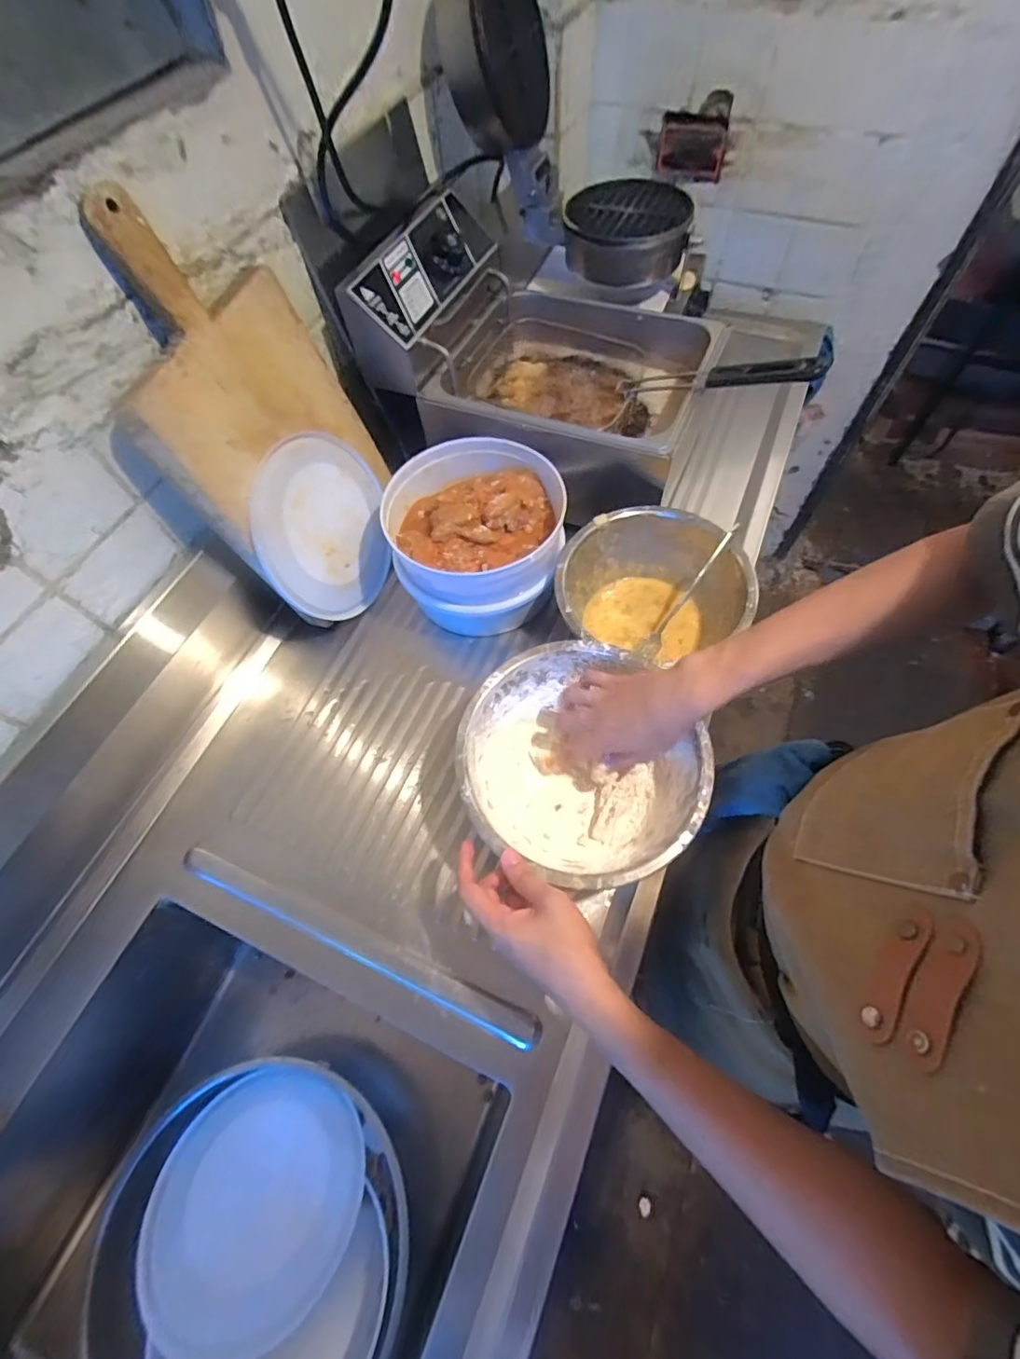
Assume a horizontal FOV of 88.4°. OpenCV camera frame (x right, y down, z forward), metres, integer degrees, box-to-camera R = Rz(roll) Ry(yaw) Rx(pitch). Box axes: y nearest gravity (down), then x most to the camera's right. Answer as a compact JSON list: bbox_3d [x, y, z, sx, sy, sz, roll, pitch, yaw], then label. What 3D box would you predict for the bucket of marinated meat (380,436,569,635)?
[{"bbox_3d":[-0.038,-0.171,0.650,0.202,0.125,0.204,-7,62,-1],"label":"bucket of marinated meat"}]

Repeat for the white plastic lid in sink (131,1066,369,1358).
[{"bbox_3d":[-0.250,0.517,0.526,0.192,0.014,0.198,13,38,-10],"label":"white plastic lid in sink"}]

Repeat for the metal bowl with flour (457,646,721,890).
[{"bbox_3d":[0.065,0.093,0.528,0.216,0.104,0.224,-1,62,2],"label":"metal bowl with flour"}]

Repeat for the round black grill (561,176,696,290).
[{"bbox_3d":[0.167,-0.644,0.768,0.176,0.073,0.151,13,64,9],"label":"round black grill"}]

